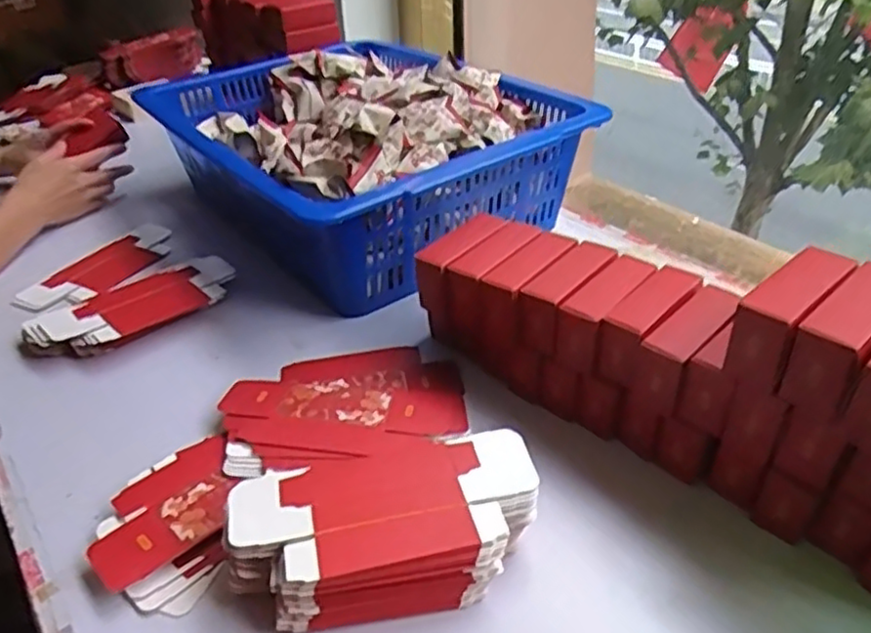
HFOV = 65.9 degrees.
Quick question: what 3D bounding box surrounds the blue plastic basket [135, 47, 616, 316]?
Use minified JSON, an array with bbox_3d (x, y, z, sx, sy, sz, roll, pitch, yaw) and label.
[{"bbox_3d":[-0.090,-0.201,0.803,0.353,0.144,0.451,-26,41,-30],"label":"blue plastic basket"}]

